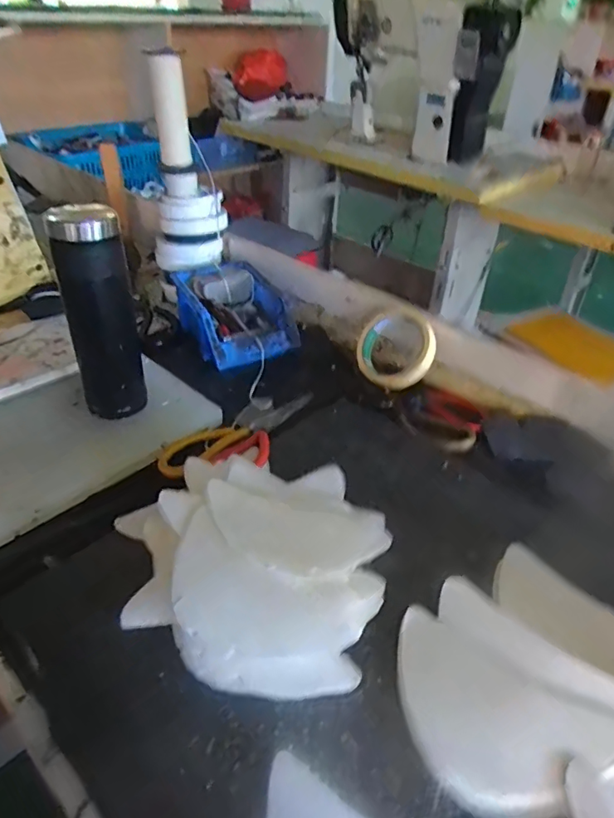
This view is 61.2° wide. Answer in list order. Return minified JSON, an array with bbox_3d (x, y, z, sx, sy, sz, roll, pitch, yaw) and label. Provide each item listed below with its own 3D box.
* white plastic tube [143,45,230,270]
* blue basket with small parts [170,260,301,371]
[{"bbox_3d":[-0.174,-0.341,0.742,0.107,0.261,0.104,-7,38,-10],"label":"white plastic tube"},{"bbox_3d":[-0.110,-0.141,0.734,0.129,0.068,0.213,-15,40,-23],"label":"blue basket with small parts"}]

